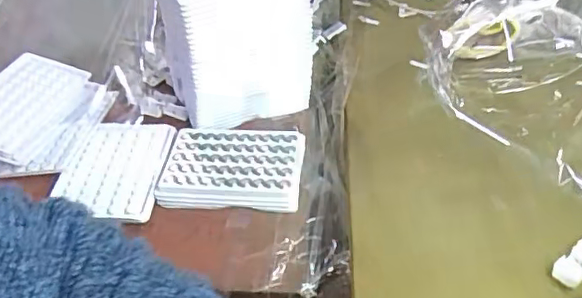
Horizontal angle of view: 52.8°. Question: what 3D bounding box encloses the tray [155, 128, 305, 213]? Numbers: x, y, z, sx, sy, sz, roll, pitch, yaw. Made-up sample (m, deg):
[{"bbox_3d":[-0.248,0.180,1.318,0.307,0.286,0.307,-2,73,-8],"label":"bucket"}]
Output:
[{"bbox_3d":[-0.054,0.017,0.553,0.126,0.025,0.084,2,41,6],"label":"tray"}]

